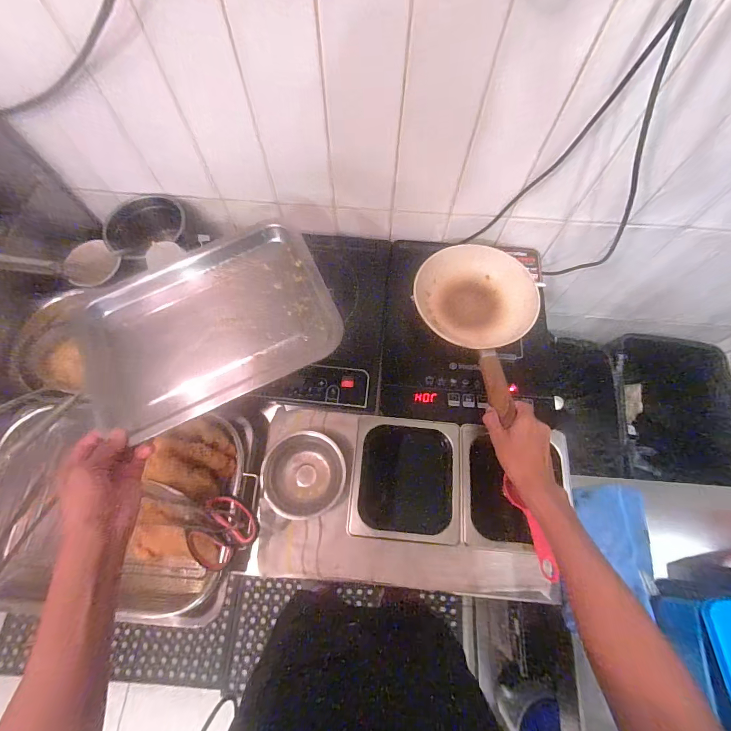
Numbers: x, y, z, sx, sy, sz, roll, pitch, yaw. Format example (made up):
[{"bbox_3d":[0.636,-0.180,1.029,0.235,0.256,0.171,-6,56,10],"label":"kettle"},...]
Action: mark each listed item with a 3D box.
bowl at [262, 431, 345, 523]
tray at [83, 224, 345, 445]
[{"bbox_3d":[-0.097,0.177,0.585,0.125,0.059,0.126,0,69,0],"label":"bowl"},{"bbox_3d":[-0.212,-0.060,0.477,0.312,0.050,0.230,-25,71,-9],"label":"tray"}]

